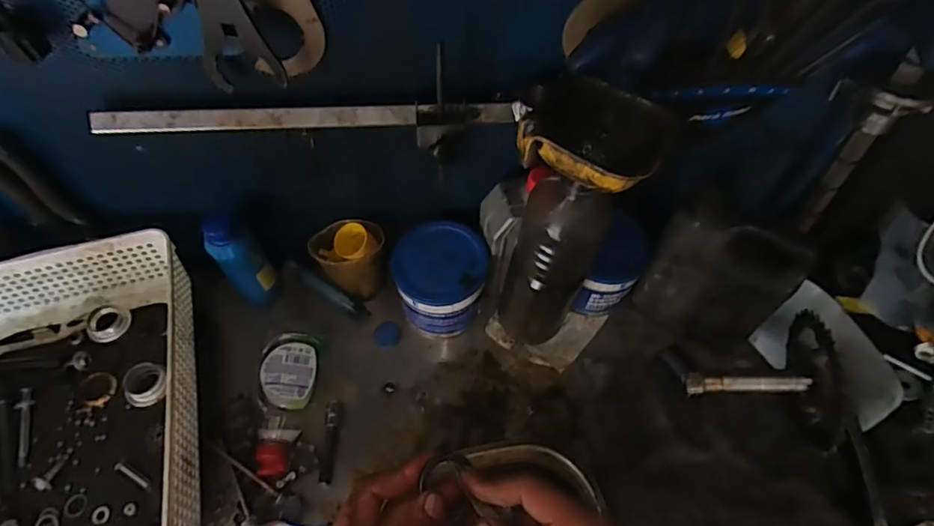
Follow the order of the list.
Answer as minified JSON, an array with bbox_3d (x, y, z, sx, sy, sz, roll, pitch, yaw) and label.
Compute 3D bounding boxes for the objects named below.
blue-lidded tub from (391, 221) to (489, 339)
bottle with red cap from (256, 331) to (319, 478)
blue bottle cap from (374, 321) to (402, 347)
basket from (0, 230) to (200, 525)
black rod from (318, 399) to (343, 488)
[{"bbox_3d":[-0.029,0.024,0.613,0.101,0.106,0.092,0,56,0],"label":"blue-lidded tub"},{"bbox_3d":[-0.198,0.145,0.564,0.061,0.041,0.151,6,57,4],"label":"bottle with red cap"},{"bbox_3d":[-0.094,0.084,0.629,0.031,0.010,0.030,0,56,0],"label":"blue bottle cap"},{"bbox_3d":[-0.386,0.143,0.493,0.243,0.083,0.327,-15,58,-10],"label":"basket"},{"bbox_3d":[-0.145,0.189,0.565,0.015,0.009,0.088,-1,56,-1],"label":"black rod"}]

